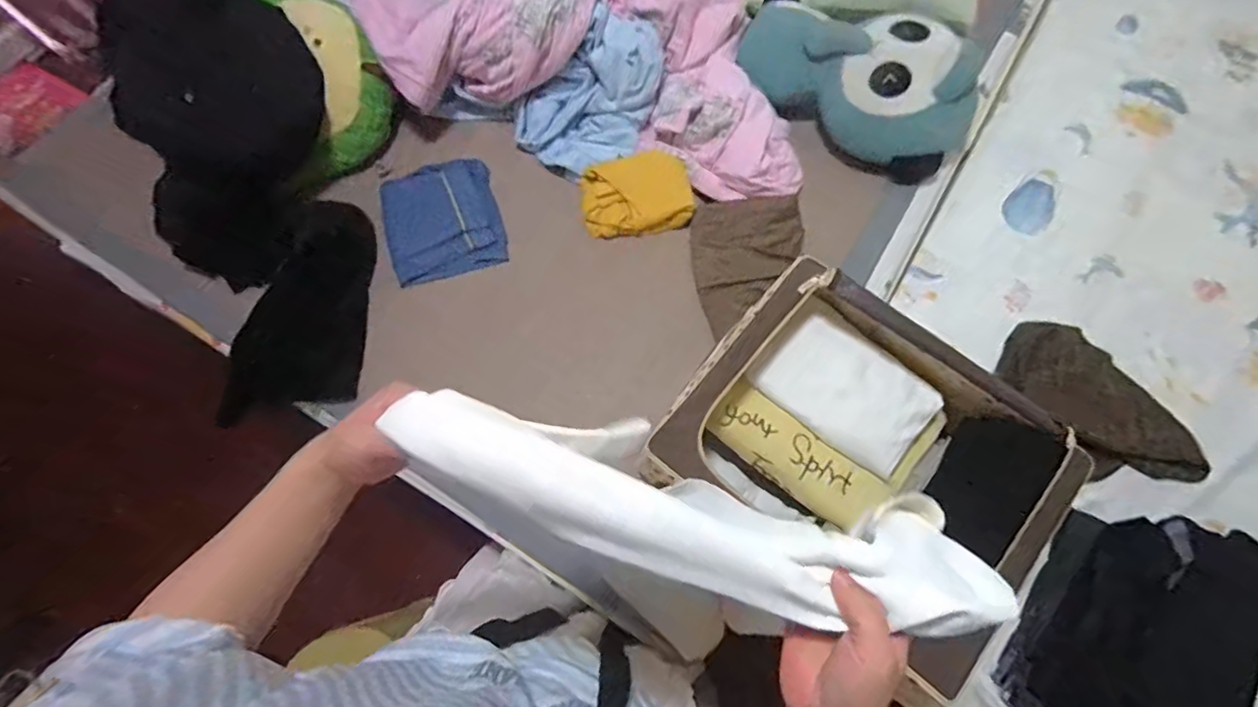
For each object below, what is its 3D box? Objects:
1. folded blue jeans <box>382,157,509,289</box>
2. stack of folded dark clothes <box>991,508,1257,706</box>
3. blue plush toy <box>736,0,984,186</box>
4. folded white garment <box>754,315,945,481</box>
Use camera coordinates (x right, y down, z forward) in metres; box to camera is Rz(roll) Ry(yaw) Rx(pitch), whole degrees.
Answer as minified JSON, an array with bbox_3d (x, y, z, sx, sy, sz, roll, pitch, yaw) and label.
[{"bbox_3d":[-0.390,-0.285,1.188,0.231,0.049,0.268,-16,70,-5],"label":"folded blue jeans"},{"bbox_3d":[0.766,0.415,0.825,0.265,0.109,0.390,31,73,12],"label":"stack of folded dark clothes"},{"bbox_3d":[0.474,-0.586,1.192,0.504,0.160,0.266,28,73,11],"label":"blue plush toy"},{"bbox_3d":[0.342,0.064,0.883,0.257,0.030,0.159,32,92,4],"label":"folded white garment"}]

